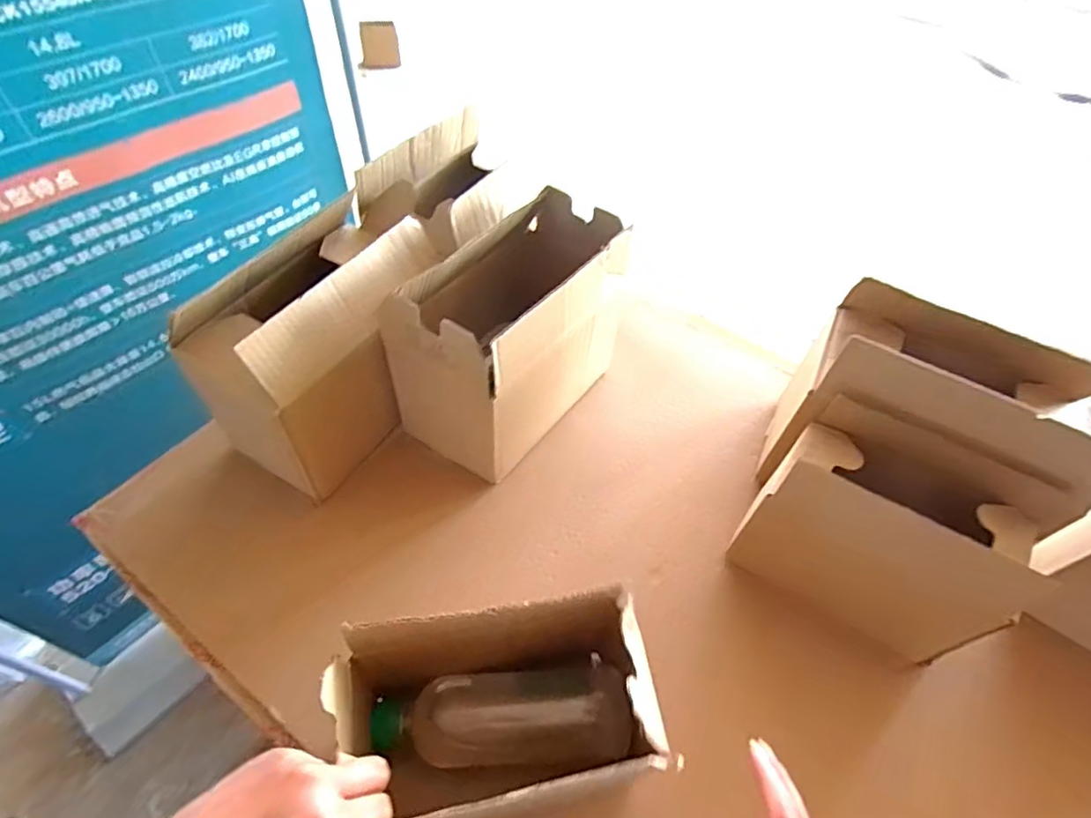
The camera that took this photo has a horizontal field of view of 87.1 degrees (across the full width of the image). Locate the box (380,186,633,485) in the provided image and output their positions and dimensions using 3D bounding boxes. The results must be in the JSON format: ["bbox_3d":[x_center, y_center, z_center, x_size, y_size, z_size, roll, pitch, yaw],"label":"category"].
[{"bbox_3d":[-0.034,-0.076,0.619,0.141,0.217,0.252,34,58,21],"label":"box"}]

